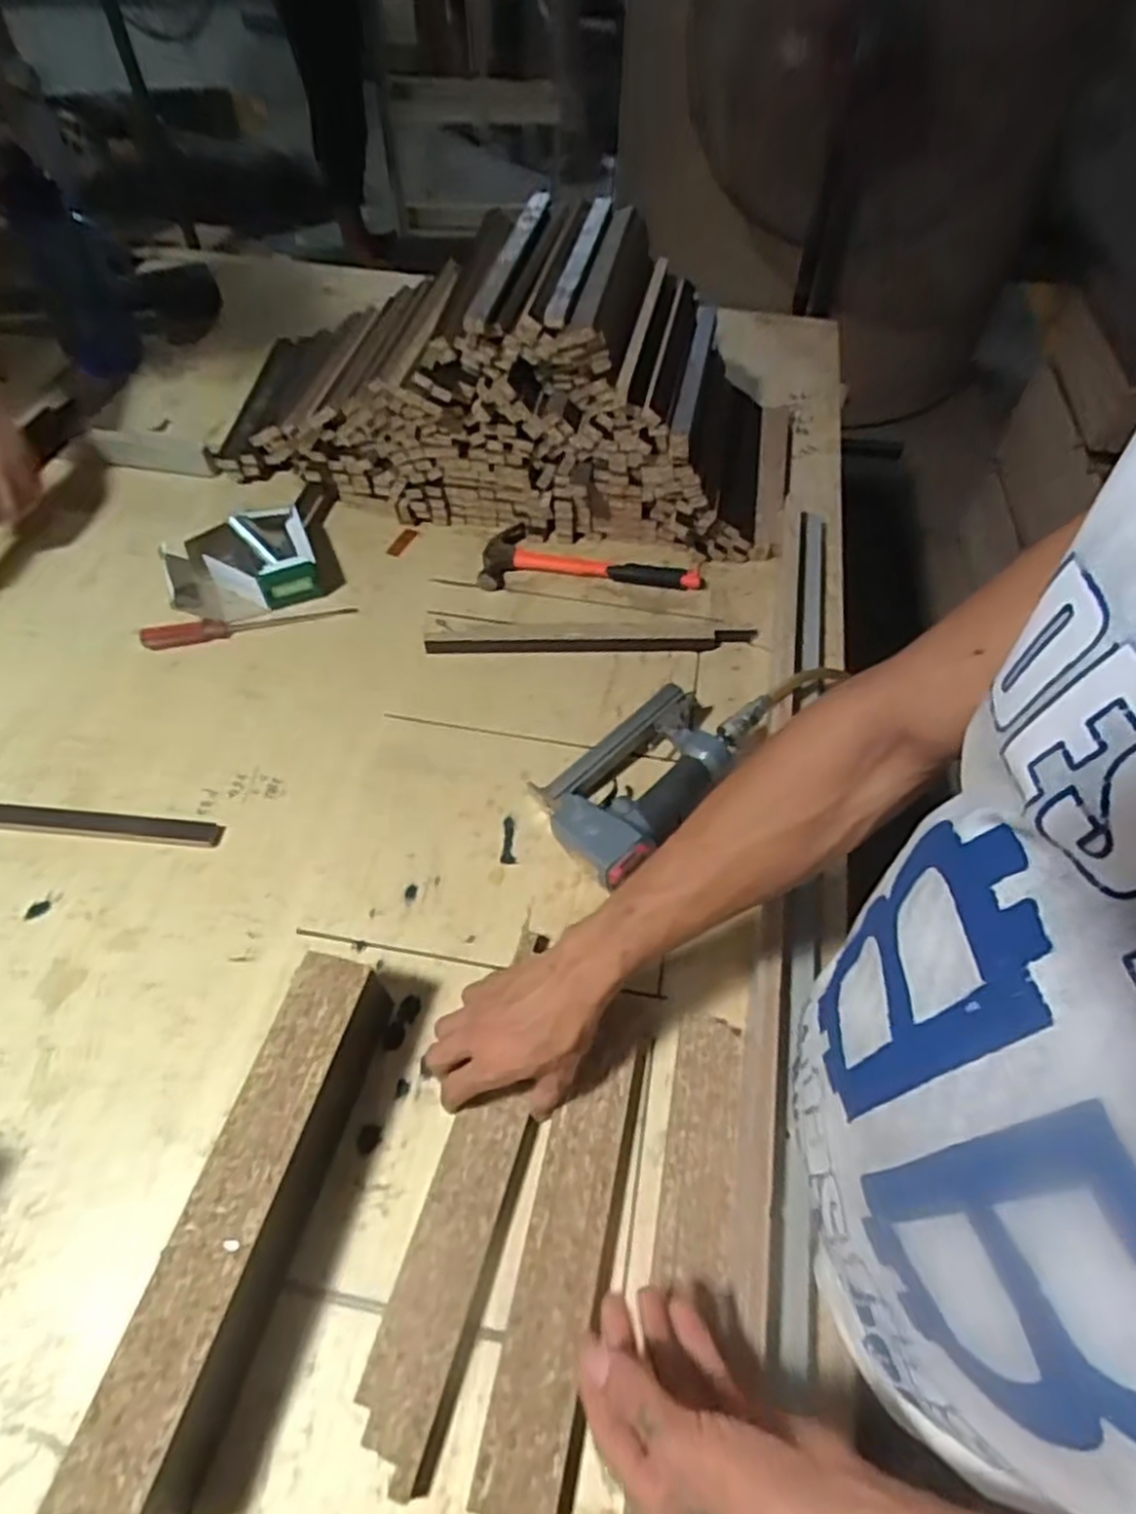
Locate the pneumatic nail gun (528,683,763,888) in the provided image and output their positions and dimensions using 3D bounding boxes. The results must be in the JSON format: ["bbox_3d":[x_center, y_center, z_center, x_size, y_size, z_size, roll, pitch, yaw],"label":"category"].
[{"bbox_3d":[0.074,0.010,0.712,0.126,0.057,0.237,38,62,22],"label":"pneumatic nail gun"}]

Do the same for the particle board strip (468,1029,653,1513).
[{"bbox_3d":[0.002,0.324,0.506,0.060,0.019,0.286,12,55,7],"label":"particle board strip"}]

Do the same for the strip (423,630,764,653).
[{"bbox_3d":[0.026,-0.125,0.832,0.353,0.013,0.021,-1,55,-3],"label":"strip"}]

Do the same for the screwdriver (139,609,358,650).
[{"bbox_3d":[-0.348,-0.147,0.836,0.220,0.019,0.021,-12,56,-11],"label":"screwdriver"}]

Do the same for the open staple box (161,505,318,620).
[{"bbox_3d":[-0.367,-0.215,0.860,0.158,0.048,0.122,-17,57,-14],"label":"open staple box"}]

